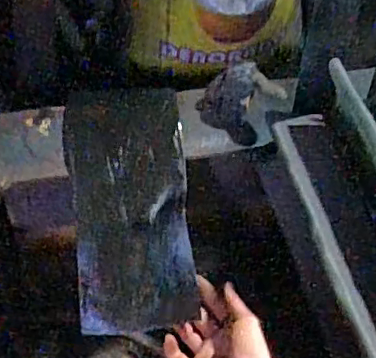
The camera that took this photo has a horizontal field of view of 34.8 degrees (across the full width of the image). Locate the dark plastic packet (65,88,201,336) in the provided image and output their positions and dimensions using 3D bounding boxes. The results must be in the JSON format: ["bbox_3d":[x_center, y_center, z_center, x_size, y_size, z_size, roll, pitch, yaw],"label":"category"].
[{"bbox_3d":[-0.064,0.013,0.644,0.120,0.045,0.292,-5,70,-6],"label":"dark plastic packet"}]

